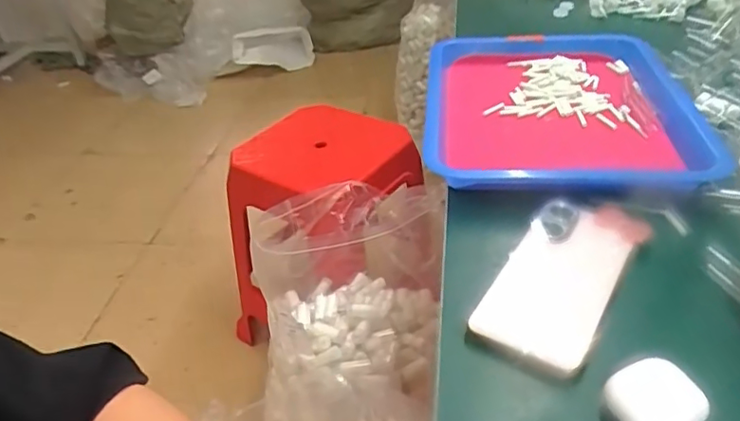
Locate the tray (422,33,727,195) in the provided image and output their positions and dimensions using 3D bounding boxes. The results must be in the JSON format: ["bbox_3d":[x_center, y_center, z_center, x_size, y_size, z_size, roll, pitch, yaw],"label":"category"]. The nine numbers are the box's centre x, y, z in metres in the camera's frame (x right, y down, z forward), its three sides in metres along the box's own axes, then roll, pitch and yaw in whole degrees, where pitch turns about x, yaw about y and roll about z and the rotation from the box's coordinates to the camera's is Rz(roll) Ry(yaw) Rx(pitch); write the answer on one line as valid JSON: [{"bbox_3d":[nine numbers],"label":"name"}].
[{"bbox_3d":[0.208,-0.121,0.646,0.275,0.038,0.357,1,37,9],"label":"tray"}]

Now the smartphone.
[{"bbox_3d":[0.146,0.045,0.432,0.081,0.008,0.177,21,43,31],"label":"smartphone"}]

